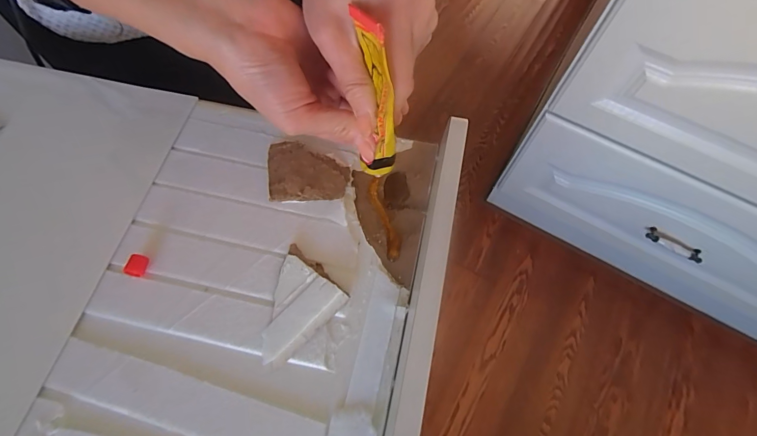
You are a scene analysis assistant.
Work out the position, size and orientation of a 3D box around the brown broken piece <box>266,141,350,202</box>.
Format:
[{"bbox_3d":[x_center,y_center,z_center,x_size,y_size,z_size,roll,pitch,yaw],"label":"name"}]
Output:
[{"bbox_3d":[-0.053,-0.036,0.277,0.058,0.006,0.049,-2,65,-3],"label":"brown broken piece"}]

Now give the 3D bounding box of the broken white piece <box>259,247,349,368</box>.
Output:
[{"bbox_3d":[-0.058,0.054,0.239,0.060,0.009,0.051,-40,72,-19],"label":"broken white piece"}]

